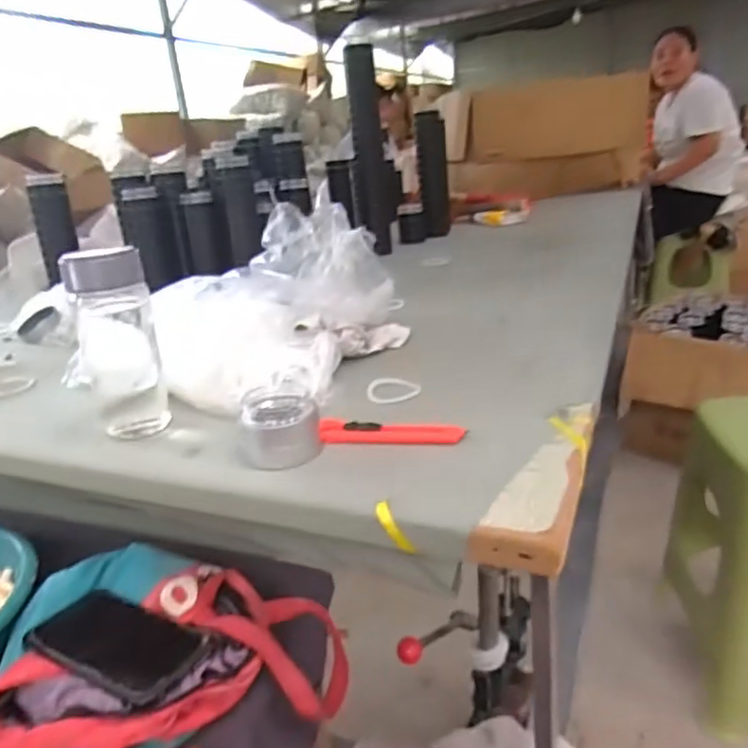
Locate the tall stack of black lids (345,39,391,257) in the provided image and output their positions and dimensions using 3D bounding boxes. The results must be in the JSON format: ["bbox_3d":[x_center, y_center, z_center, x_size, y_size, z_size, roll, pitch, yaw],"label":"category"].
[{"bbox_3d":[-0.012,-0.500,1.397,0.069,0.433,0.075,-4,21,3],"label":"tall stack of black lids"}]

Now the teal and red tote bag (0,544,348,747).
[{"bbox_3d":[-0.180,0.267,0.518,0.271,0.118,0.222,-2,21,9],"label":"teal and red tote bag"}]

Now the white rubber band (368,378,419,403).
[{"bbox_3d":[0.021,0.016,0.651,0.054,0.005,0.070,-4,21,5],"label":"white rubber band"}]

